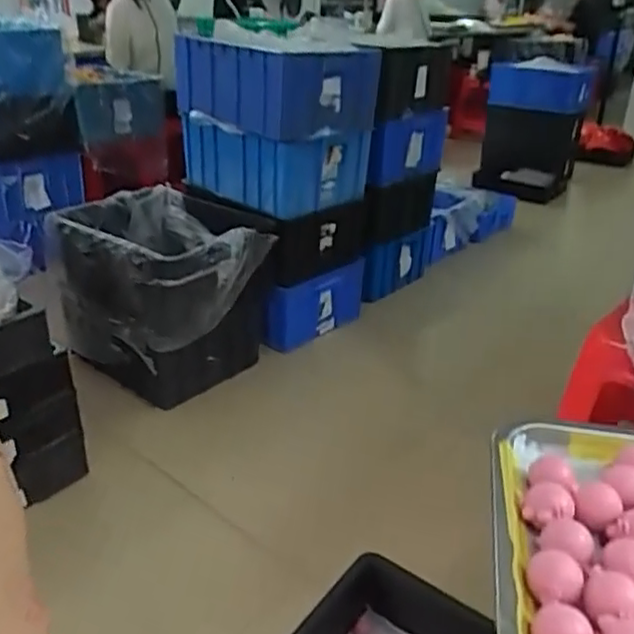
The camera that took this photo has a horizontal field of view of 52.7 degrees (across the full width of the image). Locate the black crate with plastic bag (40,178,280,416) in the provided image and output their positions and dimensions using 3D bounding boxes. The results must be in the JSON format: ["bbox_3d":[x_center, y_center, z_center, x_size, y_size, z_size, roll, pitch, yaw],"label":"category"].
[{"bbox_3d":[-0.442,-0.072,1.855,0.551,0.462,0.402,21,34,33],"label":"black crate with plastic bag"}]

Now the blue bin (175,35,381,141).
[{"bbox_3d":[-0.116,-0.653,1.791,0.373,0.209,0.465,-24,37,-39],"label":"blue bin"}]

